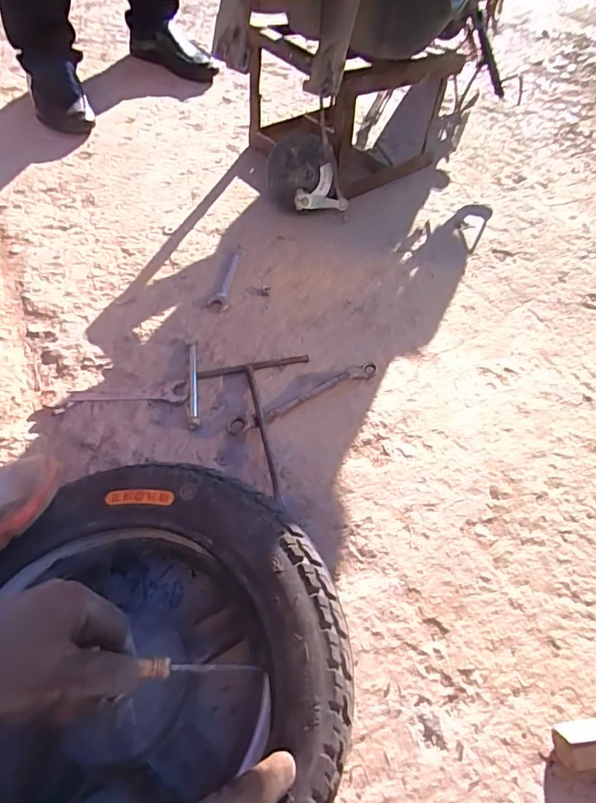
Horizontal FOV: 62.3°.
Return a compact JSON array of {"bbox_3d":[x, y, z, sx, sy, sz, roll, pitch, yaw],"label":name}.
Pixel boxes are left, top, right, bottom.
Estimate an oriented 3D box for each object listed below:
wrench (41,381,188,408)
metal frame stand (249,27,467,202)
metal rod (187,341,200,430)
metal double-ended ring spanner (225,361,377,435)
[{"bbox_3d":[-0.240,-0.009,0.648,0.181,0.005,0.032,-3,54,-6],"label":"wrench"},{"bbox_3d":[0.088,-0.576,0.947,0.293,0.214,0.300,-33,62,-24],"label":"metal frame stand"},{"bbox_3d":[-0.140,-0.029,0.655,0.015,0.011,0.149,-5,54,-7],"label":"metal rod"},{"bbox_3d":[0.012,-0.007,0.644,0.224,0.019,0.025,-24,59,-19],"label":"metal double-ended ring spanner"}]

